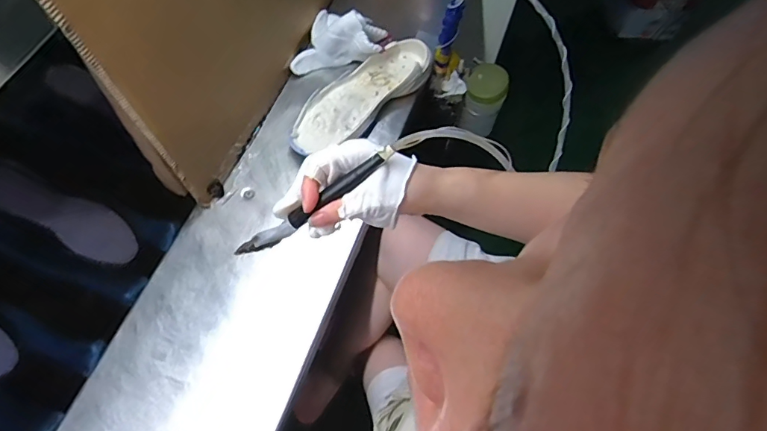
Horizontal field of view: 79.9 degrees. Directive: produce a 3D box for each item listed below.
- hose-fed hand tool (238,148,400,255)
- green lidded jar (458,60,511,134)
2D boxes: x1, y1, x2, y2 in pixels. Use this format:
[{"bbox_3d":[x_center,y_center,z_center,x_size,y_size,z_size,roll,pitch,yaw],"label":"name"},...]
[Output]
[{"bbox_3d":[-0.065,-0.007,0.397,0.146,0.025,0.012,-34,64,15],"label":"hose-fed hand tool"},{"bbox_3d":[0.189,-0.219,0.869,0.069,0.110,0.072,1,62,-1],"label":"green lidded jar"}]

